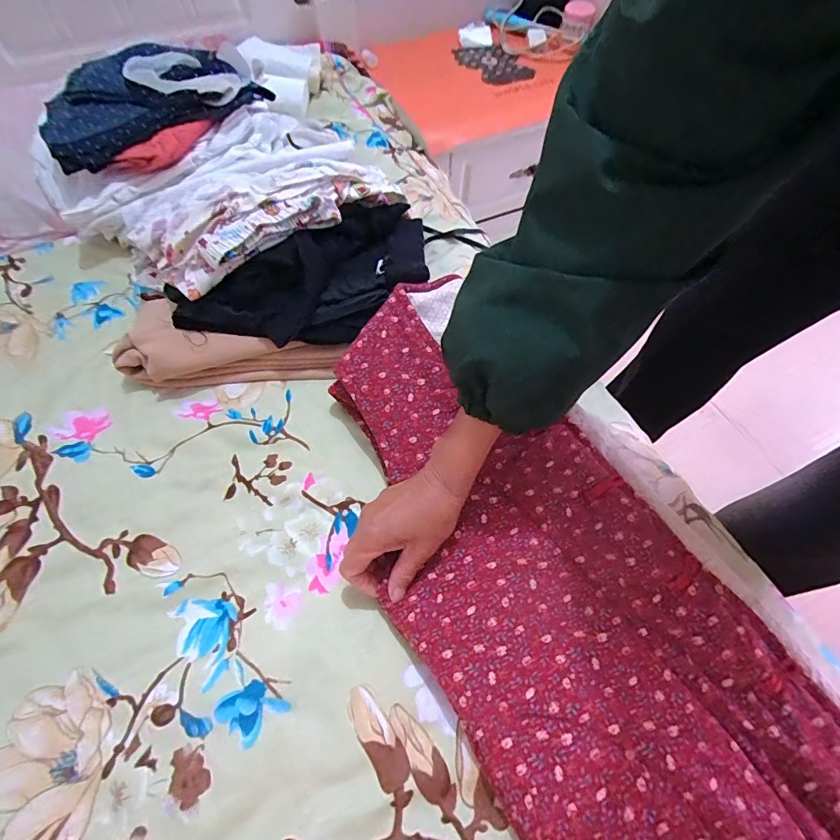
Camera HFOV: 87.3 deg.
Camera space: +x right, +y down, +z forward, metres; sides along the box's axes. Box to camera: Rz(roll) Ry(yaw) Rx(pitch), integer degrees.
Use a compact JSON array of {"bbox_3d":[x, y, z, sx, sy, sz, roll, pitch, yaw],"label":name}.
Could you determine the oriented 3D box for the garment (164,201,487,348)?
[{"bbox_3d":[-0.089,-0.178,0.517,0.374,0.062,0.170,-30,64,-16],"label":"garment"}]

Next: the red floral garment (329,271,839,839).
[{"bbox_3d":[0.089,0.099,0.374,0.234,0.062,0.524,-25,64,-13],"label":"red floral garment"}]

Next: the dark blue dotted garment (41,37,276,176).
[{"bbox_3d":[-0.379,-0.459,0.619,0.285,0.065,0.234,-25,63,-14],"label":"dark blue dotted garment"}]

